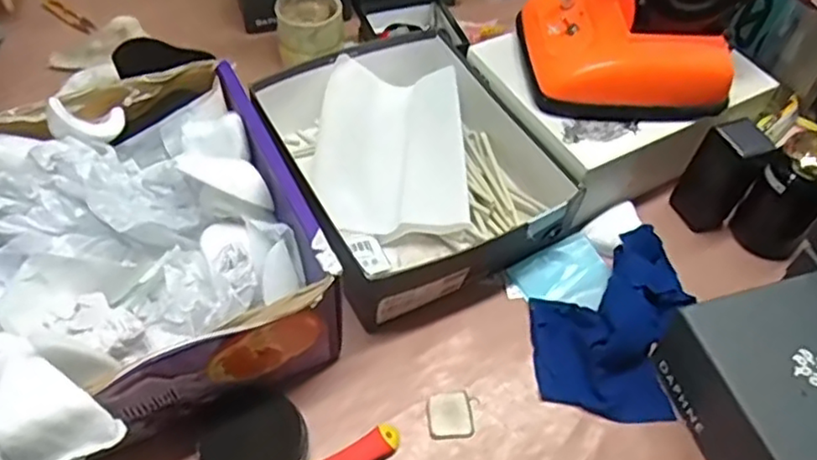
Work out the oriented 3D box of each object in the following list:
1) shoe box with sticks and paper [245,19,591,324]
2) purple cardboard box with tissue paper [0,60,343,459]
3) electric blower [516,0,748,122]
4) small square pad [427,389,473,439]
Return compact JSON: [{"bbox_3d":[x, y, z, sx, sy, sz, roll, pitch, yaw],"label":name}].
[{"bbox_3d":[-0.011,-0.091,0.766,0.283,0.116,0.362,-17,56,-16],"label":"shoe box with sticks and paper"},{"bbox_3d":[-0.298,0.053,0.610,0.399,0.151,0.348,-22,57,-19],"label":"purple cardboard box with tissue paper"},{"bbox_3d":[0.245,-0.252,0.700,0.209,0.206,0.173,-1,53,-4],"label":"electric blower"},{"bbox_3d":[0.040,0.175,0.636,0.041,0.007,0.047,-2,53,-5],"label":"small square pad"}]

